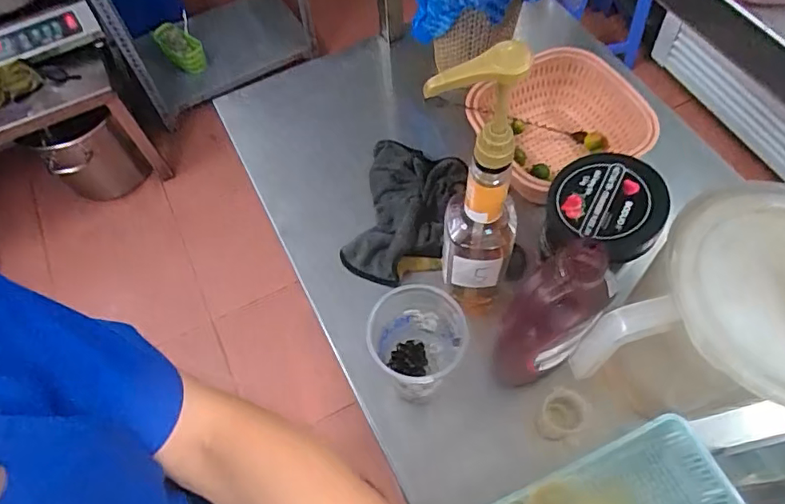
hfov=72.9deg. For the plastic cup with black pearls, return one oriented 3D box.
[{"bbox_3d":[0.026,0.104,0.560,0.086,0.153,0.094,-1,62,2],"label":"plastic cup with black pearls"}]

